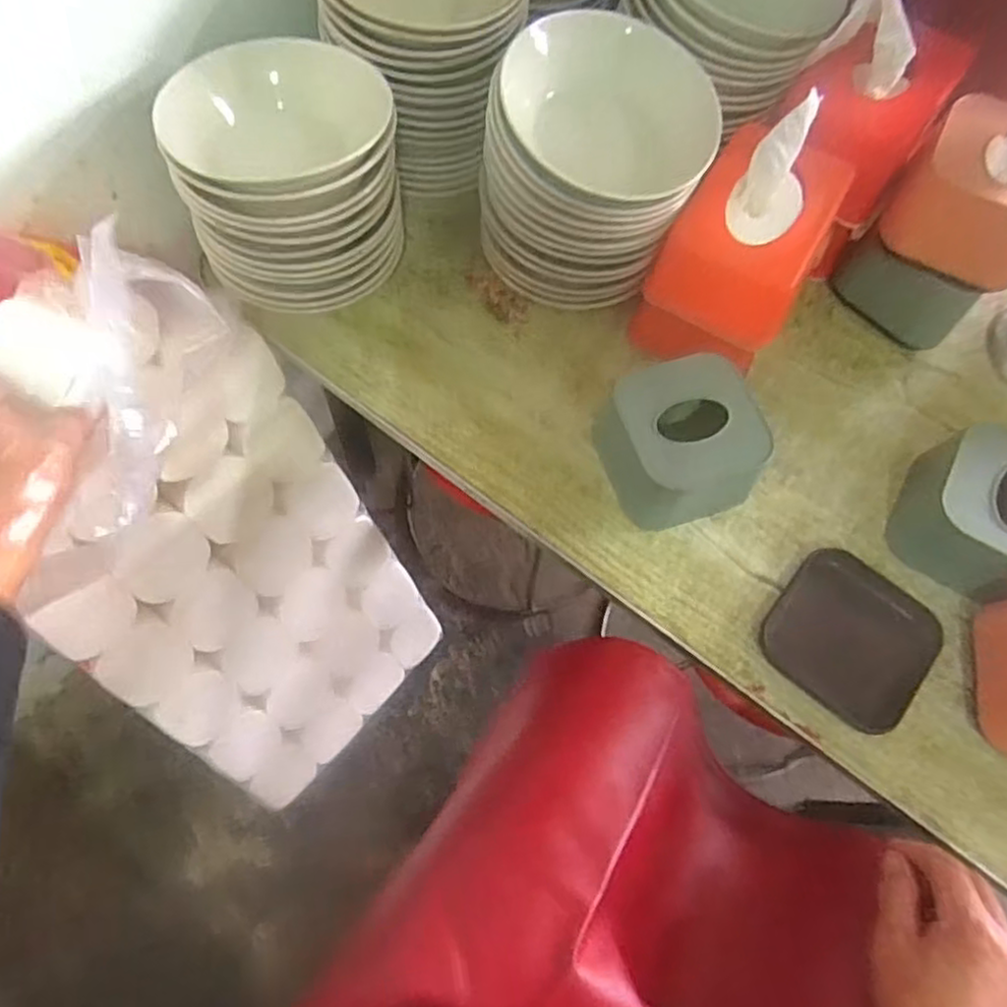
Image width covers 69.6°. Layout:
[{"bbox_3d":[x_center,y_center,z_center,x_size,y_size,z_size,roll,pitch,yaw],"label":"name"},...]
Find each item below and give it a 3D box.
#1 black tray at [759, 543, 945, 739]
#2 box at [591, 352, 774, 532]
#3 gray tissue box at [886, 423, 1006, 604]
[{"bbox_3d":[0.269,0.106,0.563,0.118,0.020,0.113,34,69,11],"label":"black tray"},{"bbox_3d":[0.145,-0.046,0.586,0.117,0.076,0.115,-14,69,-9],"label":"box"},{"bbox_3d":[0.389,0.007,0.583,0.116,0.075,0.129,32,69,10],"label":"gray tissue box"}]

